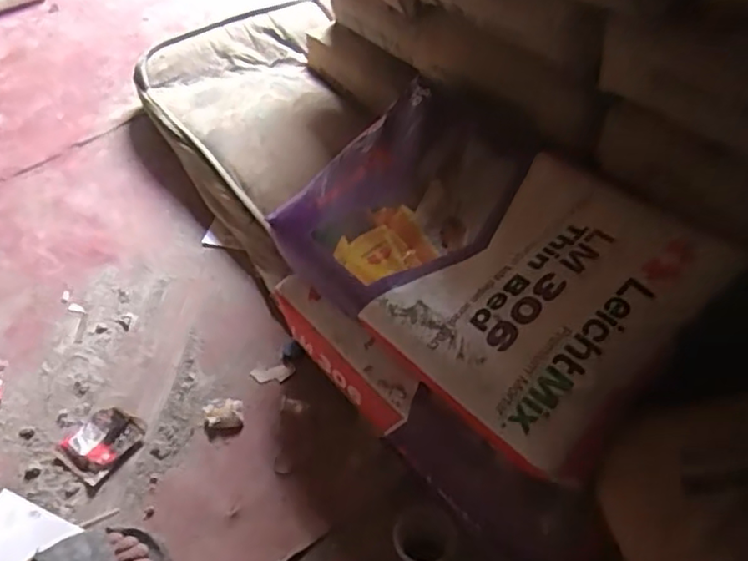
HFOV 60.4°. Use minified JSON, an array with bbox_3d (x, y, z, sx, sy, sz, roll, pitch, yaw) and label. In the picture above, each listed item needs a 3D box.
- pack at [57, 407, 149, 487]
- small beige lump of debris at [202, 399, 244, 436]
[{"bbox_3d":[-0.396,0.231,0.929,0.087,0.018,0.102,31,59,25],"label":"pack"},{"bbox_3d":[-0.221,0.202,0.947,0.057,0.019,0.052,-7,51,-2],"label":"small beige lump of debris"}]

